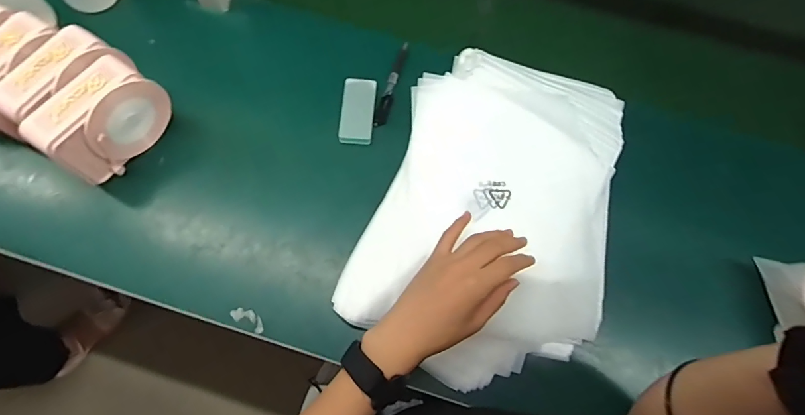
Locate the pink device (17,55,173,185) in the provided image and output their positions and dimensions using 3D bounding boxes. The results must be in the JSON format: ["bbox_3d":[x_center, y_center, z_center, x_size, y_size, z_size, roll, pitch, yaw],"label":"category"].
[{"bbox_3d":[-0.338,-0.099,0.493,0.059,0.089,0.135,33,71,10],"label":"pink device"}]

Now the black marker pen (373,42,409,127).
[{"bbox_3d":[-0.014,-0.173,0.595,0.017,0.018,0.137,15,69,3],"label":"black marker pen"}]

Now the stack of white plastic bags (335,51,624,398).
[{"bbox_3d":[0.103,-0.008,0.498,0.274,0.057,0.394,15,69,4],"label":"stack of white plastic bags"}]

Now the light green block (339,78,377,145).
[{"bbox_3d":[-0.060,-0.129,0.566,0.043,0.014,0.093,5,69,-1],"label":"light green block"}]

